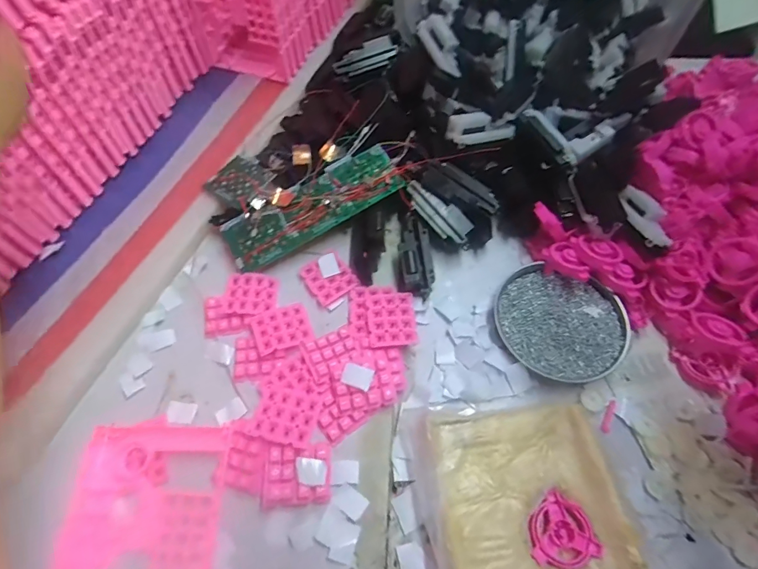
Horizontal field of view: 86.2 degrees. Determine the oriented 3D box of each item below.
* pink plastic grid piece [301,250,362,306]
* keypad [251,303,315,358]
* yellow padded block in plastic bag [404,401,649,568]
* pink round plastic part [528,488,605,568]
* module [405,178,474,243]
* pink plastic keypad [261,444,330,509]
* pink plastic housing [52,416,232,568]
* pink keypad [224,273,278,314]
[{"bbox_3d":[-0.058,-0.007,0.471,0.053,0.007,0.056,-28,64,-13],"label":"pink plastic grid piece"},{"bbox_3d":[-0.104,0.047,0.438,0.059,0.008,0.050,-16,61,-20],"label":"keypad"},{"bbox_3d":[0.122,0.196,0.347,0.164,0.033,0.185,-9,62,-3],"label":"yellow padded block in plastic bag"},{"bbox_3d":[0.151,0.208,0.340,0.054,0.007,0.054,-1,61,1],"label":"pink round plastic part"},{"bbox_3d":[0.069,-0.087,0.475,0.091,0.016,0.034,43,70,8],"label":"module"},{"bbox_3d":[-0.073,0.172,0.366,0.059,0.016,0.048,-3,61,0],"label":"pink plastic keypad"},{"bbox_3d":[-0.207,0.207,0.351,0.132,0.016,0.167,1,62,2],"label":"pink plastic housing"},{"bbox_3d":[-0.145,0.011,0.460,0.055,0.011,0.047,0,61,2],"label":"pink keypad"}]

